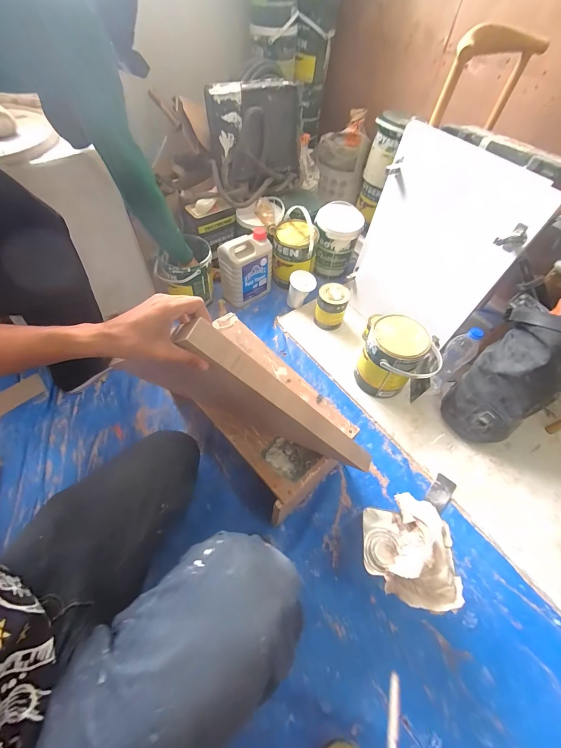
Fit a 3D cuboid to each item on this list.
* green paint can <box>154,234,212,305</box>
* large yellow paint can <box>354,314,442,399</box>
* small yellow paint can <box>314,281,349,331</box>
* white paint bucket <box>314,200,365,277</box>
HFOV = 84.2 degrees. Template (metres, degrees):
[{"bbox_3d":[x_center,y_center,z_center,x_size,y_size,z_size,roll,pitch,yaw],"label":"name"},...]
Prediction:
[{"bbox_3d":[-0.312,-0.355,1.070,0.167,0.164,0.180,1,57,-2],"label":"green paint can"},{"bbox_3d":[0.334,-0.039,0.919,0.184,0.207,0.168,20,58,10],"label":"large yellow paint can"},{"bbox_3d":[0.176,-0.232,1.077,0.098,0.132,0.099,1,57,-2],"label":"small yellow paint can"},{"bbox_3d":[0.214,-0.519,1.204,0.168,0.197,0.191,11,57,4],"label":"white paint bucket"}]

